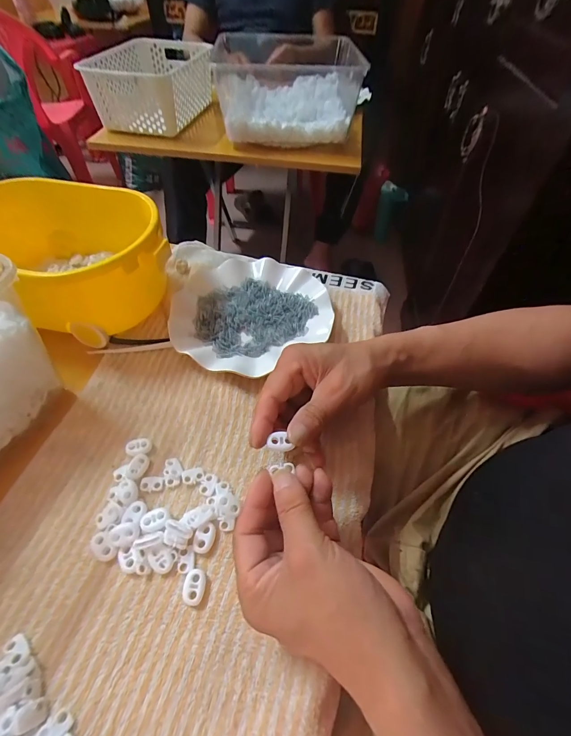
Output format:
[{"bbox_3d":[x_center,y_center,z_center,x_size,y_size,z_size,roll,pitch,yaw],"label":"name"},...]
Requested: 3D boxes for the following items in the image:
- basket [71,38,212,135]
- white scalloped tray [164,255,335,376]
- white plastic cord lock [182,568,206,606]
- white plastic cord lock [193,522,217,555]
[{"bbox_3d":[-0.309,-0.649,0.794,0.218,0.119,0.317,7,52,4],"label":"basket"},{"bbox_3d":[-0.042,-0.065,0.403,0.182,0.026,0.162,-31,59,-23],"label":"white scalloped tray"},{"bbox_3d":[-0.066,0.159,0.247,0.015,0.007,0.022,7,52,3],"label":"white plastic cord lock"},{"bbox_3d":[-0.063,0.132,0.265,0.015,0.005,0.022,7,52,3],"label":"white plastic cord lock"}]

